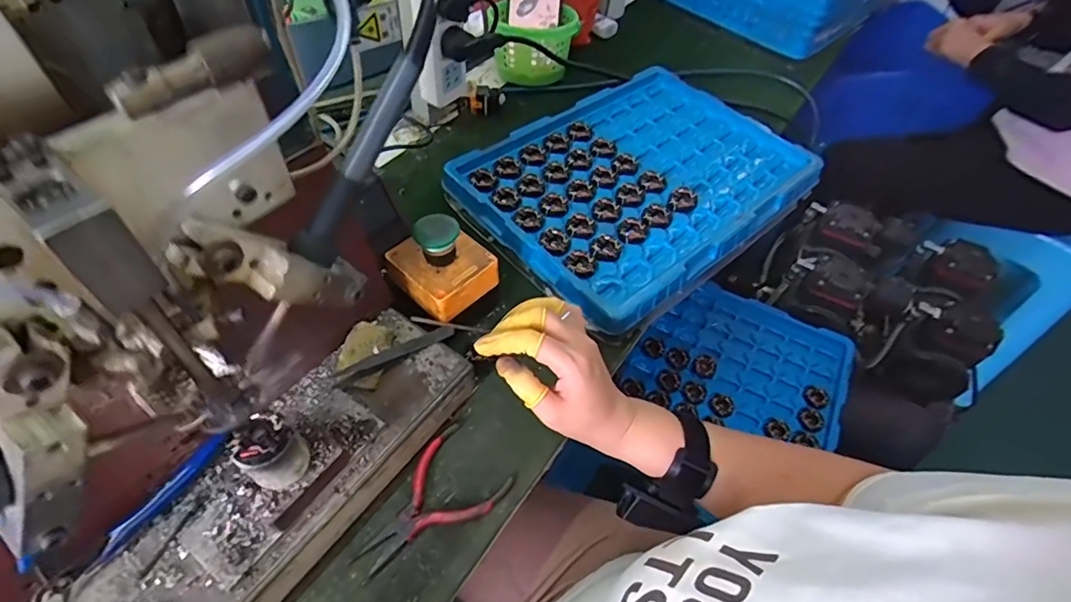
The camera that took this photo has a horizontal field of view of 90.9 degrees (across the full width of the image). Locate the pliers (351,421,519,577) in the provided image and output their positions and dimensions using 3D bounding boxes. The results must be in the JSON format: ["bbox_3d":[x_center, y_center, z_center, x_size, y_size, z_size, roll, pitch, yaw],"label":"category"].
[{"bbox_3d":[-0.080,0.158,0.396,0.069,0.012,0.118,35,57,20],"label":"pliers"}]

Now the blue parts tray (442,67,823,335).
[{"bbox_3d":[0.122,-0.144,0.613,0.377,0.036,0.278,-33,62,-26],"label":"blue parts tray"}]

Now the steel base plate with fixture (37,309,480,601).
[{"bbox_3d":[-0.170,0.114,0.350,0.094,0.125,0.290,32,56,18],"label":"steel base plate with fixture"}]

